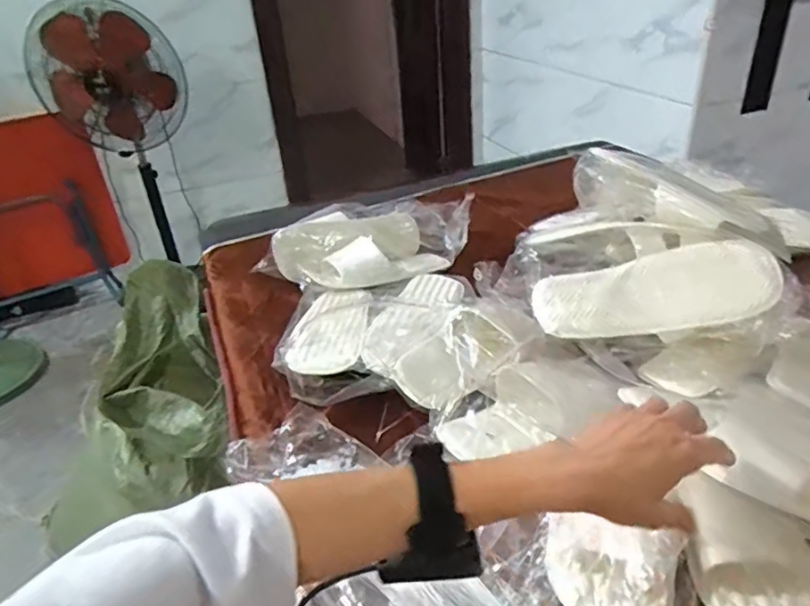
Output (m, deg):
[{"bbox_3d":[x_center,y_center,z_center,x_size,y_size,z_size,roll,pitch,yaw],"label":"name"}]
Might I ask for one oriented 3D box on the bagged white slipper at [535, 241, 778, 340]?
[{"bbox_3d":[0.293,-0.002,0.701,0.274,0.060,0.112,-10,51,2],"label":"bagged white slipper"}]

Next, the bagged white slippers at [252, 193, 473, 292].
[{"bbox_3d":[-0.044,-0.098,0.967,0.332,0.075,0.208,-23,36,-26],"label":"bagged white slippers"}]

